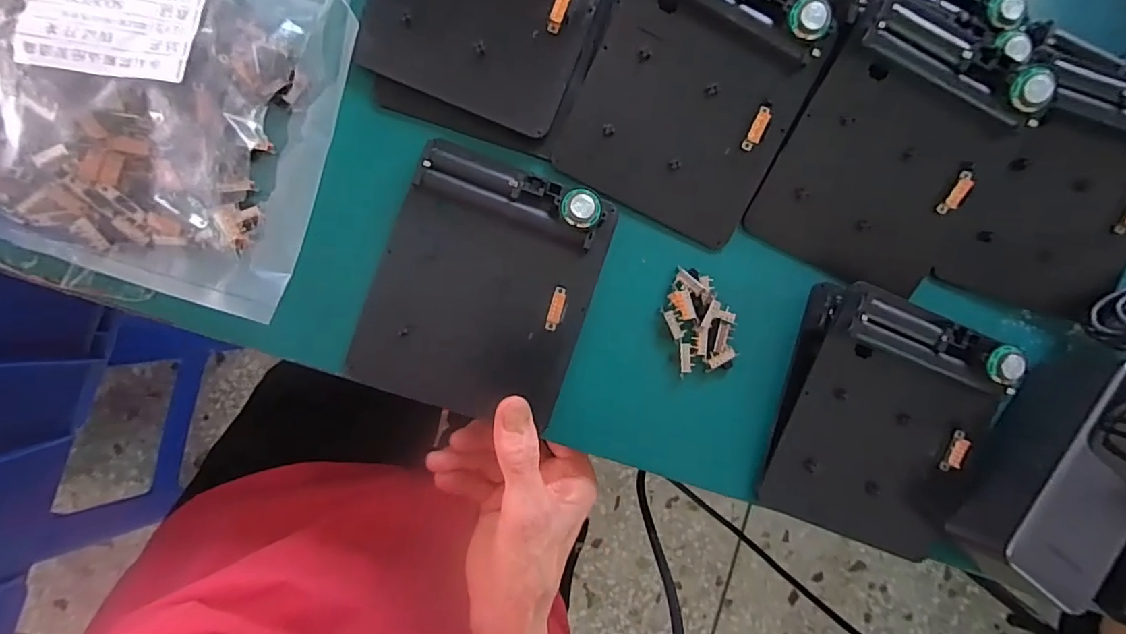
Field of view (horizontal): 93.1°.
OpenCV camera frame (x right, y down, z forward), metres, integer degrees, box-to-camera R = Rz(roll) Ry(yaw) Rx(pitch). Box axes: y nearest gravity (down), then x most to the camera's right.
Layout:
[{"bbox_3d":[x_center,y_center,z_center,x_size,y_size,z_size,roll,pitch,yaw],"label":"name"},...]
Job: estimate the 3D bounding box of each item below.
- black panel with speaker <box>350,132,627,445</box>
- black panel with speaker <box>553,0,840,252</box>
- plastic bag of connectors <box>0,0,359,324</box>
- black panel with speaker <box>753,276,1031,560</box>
[{"bbox_3d":[-0.040,-0.015,0.278,0.108,0.023,0.127,19,85,-6],"label":"black panel with speaker"},{"bbox_3d":[0.070,-0.116,0.282,0.108,0.016,0.130,25,102,-7],"label":"black panel with speaker"},{"bbox_3d":[-0.214,-0.111,0.247,0.196,0.037,0.171,17,85,-6],"label":"plastic bag of connectors"},{"bbox_3d":[0.181,0.061,0.292,0.113,0.033,0.130,21,84,-6],"label":"black panel with speaker"}]

